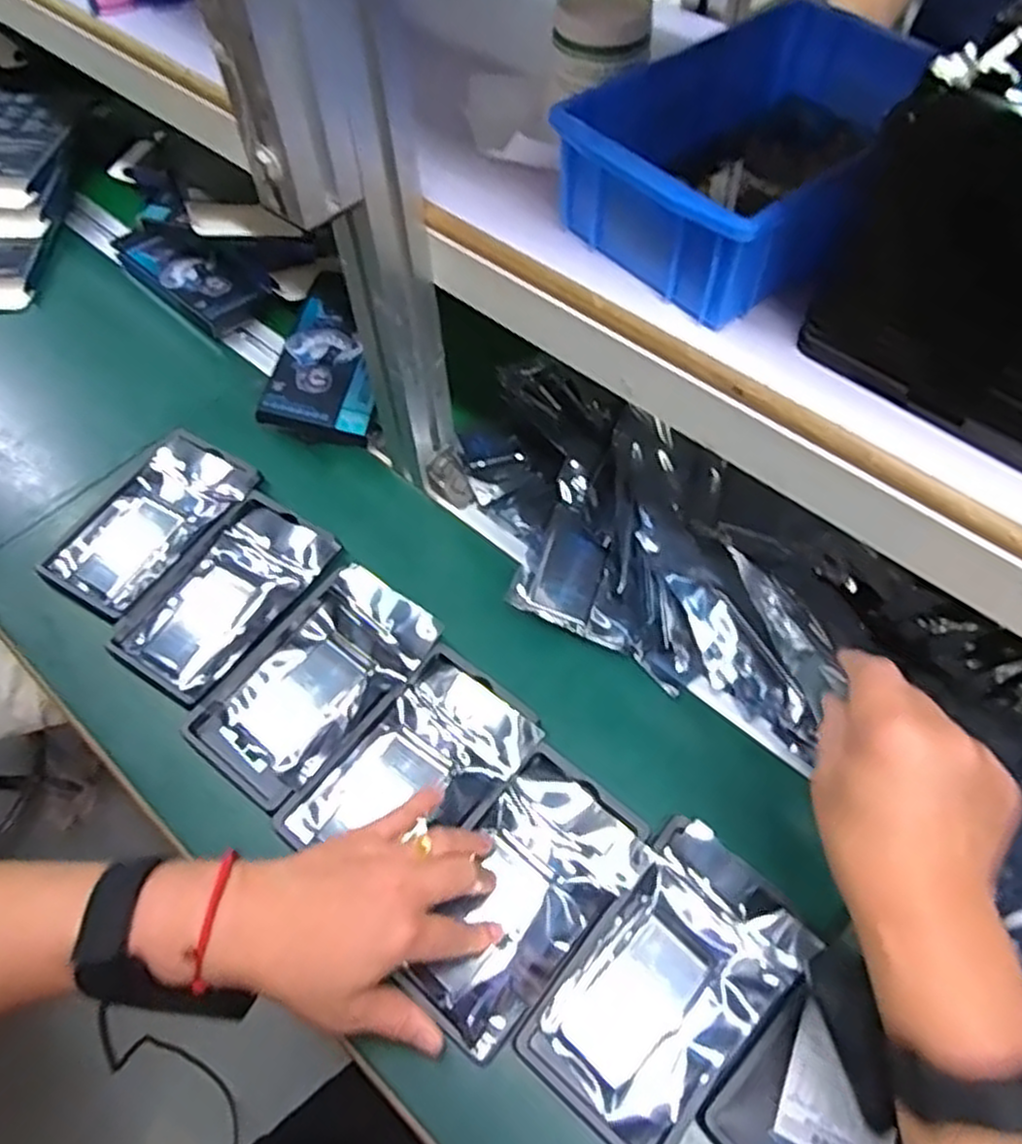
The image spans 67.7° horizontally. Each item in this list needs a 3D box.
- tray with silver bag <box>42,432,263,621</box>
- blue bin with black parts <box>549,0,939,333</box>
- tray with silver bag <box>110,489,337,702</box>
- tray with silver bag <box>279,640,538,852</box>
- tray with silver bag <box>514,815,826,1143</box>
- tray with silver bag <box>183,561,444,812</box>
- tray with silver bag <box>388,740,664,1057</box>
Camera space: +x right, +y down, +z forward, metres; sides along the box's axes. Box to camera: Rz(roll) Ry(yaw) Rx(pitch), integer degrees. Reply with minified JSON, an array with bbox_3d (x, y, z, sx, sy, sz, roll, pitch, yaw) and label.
[{"bbox_3d":[-0.283,-0.041,0.598,0.096,0.015,0.154,27,61,17],"label":"tray with silver bag"},{"bbox_3d":[0.135,-0.225,0.411,0.202,0.061,0.134,-38,64,-22],"label":"blue bin with black parts"},{"bbox_3d":[-0.209,0.015,0.561,0.097,0.016,0.157,30,62,18],"label":"tray with silver bag"},{"bbox_3d":[-0.060,0.131,0.488,0.095,0.031,0.152,35,64,21],"label":"tray with silver bag"},{"bbox_3d":[0.090,0.229,0.425,0.096,0.021,0.160,36,64,21],"label":"tray with silver bag"},{"bbox_3d":[-0.133,0.072,0.521,0.096,0.017,0.162,34,64,21],"label":"tray with silver bag"},{"bbox_3d":[0.004,0.189,0.452,0.095,0.030,0.155,38,65,22],"label":"tray with silver bag"}]

